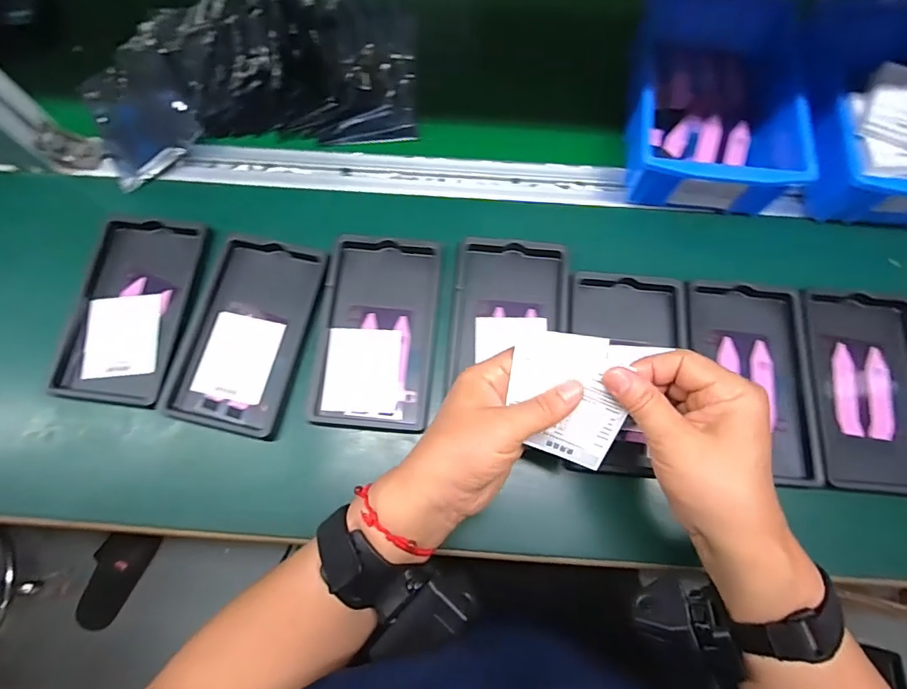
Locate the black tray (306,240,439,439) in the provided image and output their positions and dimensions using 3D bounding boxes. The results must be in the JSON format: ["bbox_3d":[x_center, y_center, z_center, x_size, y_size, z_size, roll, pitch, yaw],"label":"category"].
[{"bbox_3d":[-0.061,-0.012,0.394,0.090,0.011,0.157,4,71,2],"label":"black tray"}]

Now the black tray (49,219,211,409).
[{"bbox_3d":[-0.262,-0.030,0.397,0.090,0.017,0.154,7,72,2],"label":"black tray"}]

